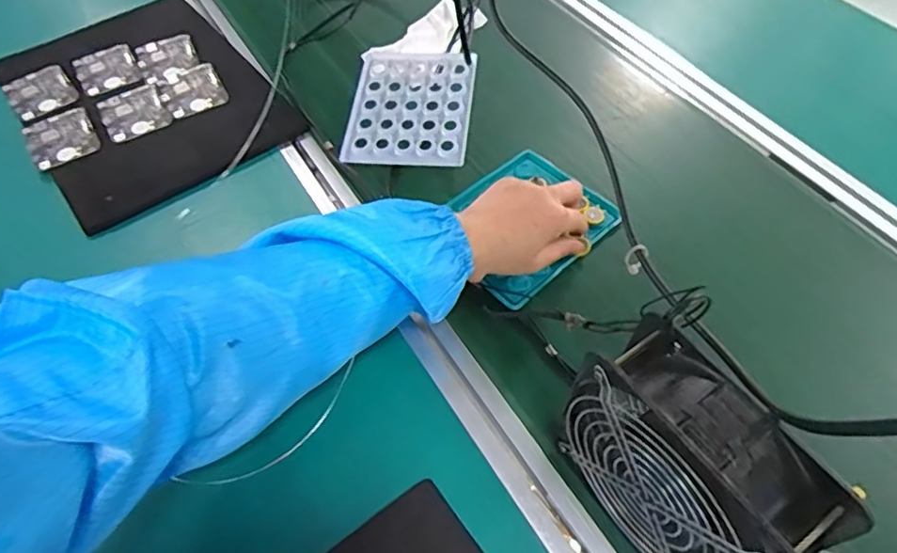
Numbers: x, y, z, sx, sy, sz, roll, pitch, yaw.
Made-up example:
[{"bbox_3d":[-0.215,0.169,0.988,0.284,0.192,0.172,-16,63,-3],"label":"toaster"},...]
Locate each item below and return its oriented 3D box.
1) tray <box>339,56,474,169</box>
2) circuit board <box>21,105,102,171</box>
[{"bbox_3d":[-0.041,-0.188,0.643,0.131,0.012,0.155,3,64,7],"label":"tray"},{"bbox_3d":[-0.421,-0.153,0.633,0.067,0.004,0.083,-29,65,-20],"label":"circuit board"}]

